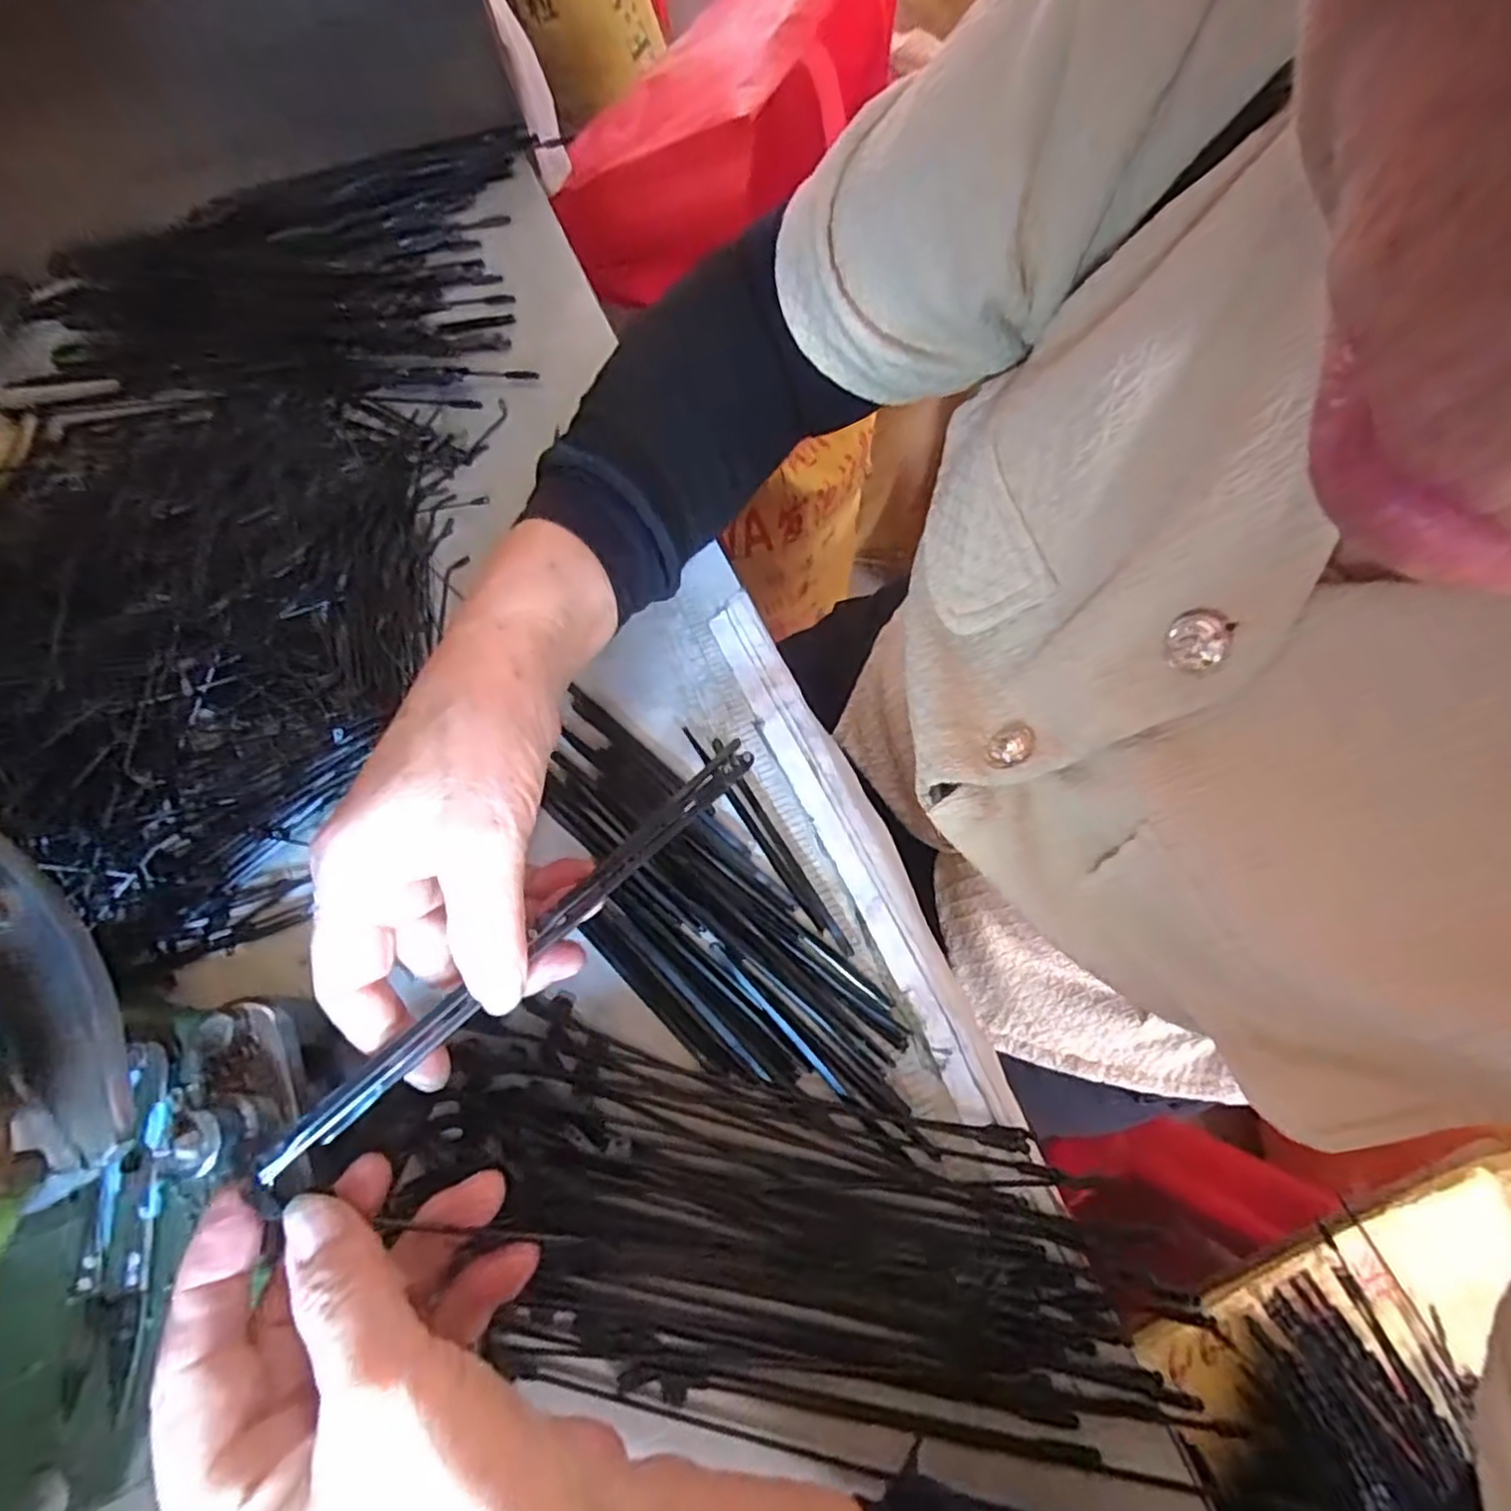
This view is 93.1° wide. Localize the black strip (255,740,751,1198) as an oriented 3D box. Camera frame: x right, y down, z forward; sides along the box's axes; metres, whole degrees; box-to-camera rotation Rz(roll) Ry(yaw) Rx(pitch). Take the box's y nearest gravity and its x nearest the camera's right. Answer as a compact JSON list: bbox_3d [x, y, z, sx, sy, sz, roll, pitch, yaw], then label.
[{"bbox_3d":[-0.068,0.056,0.231,0.011,0.004,0.184,43,67,14],"label":"black strip"}]

